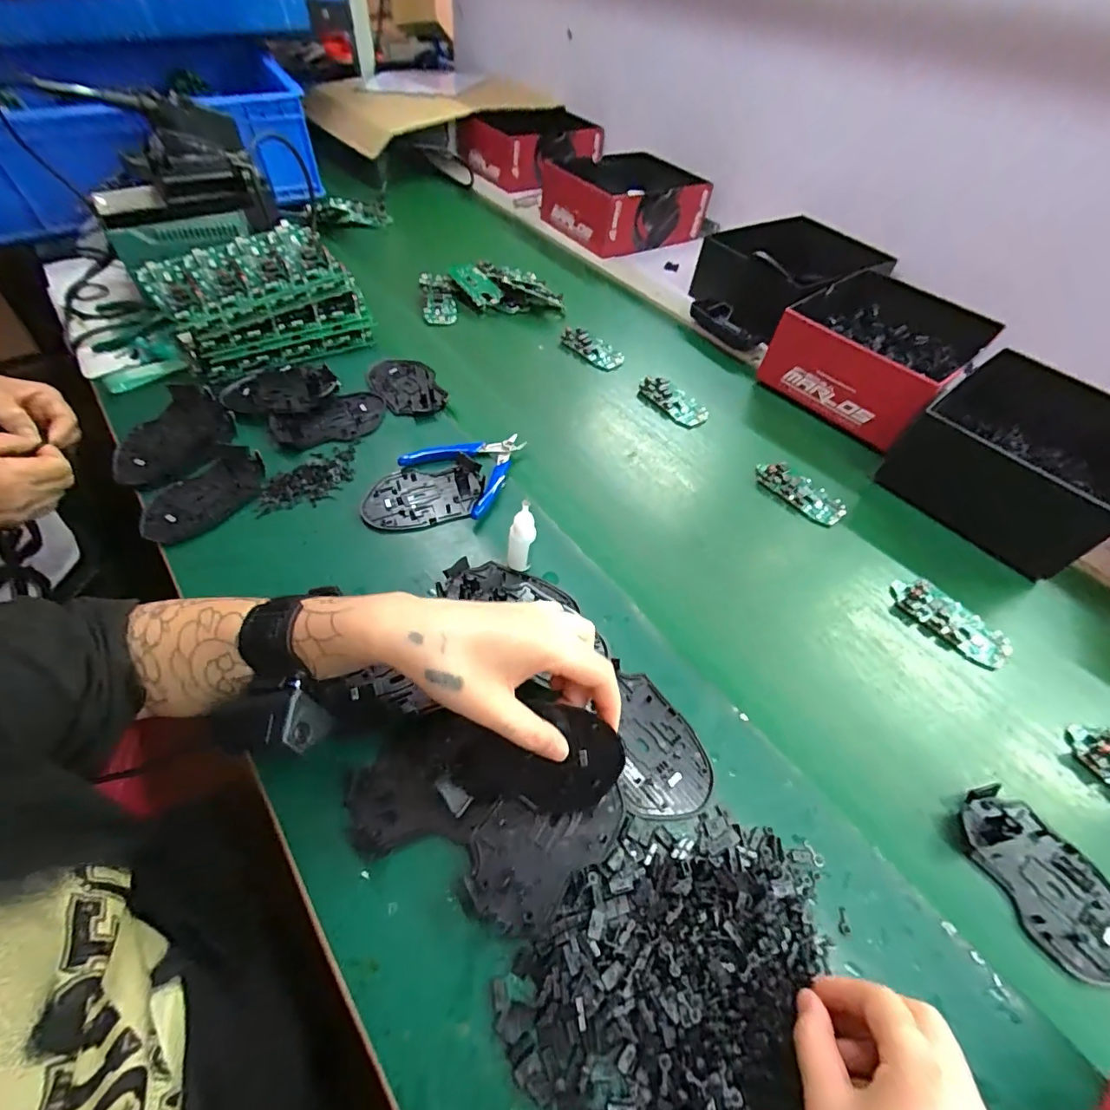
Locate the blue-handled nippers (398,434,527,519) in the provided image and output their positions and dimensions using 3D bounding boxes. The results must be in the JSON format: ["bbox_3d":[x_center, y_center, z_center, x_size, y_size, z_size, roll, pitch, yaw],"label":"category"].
[{"bbox_3d":[-0.080,-0.097,0.514,0.111,0.017,0.113,36,58,20],"label":"blue-handled nippers"}]

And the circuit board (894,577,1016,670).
[{"bbox_3d":[0.352,0.059,0.449,0.043,0.011,0.099,-35,63,-27],"label":"circuit board"}]

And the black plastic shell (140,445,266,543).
[{"bbox_3d":[-0.328,-0.058,0.471,0.071,0.015,0.115,30,56,17],"label":"black plastic shell"}]

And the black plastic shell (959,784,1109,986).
[{"bbox_3d":[0.323,0.213,0.328,0.074,0.010,0.111,-27,60,-23],"label":"black plastic shell"}]

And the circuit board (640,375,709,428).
[{"bbox_3d":[0.148,-0.190,0.620,0.044,0.017,0.090,-30,61,-25],"label":"circuit board"}]

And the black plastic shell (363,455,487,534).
[{"bbox_3d":[-0.126,-0.058,0.486,0.114,0.012,0.073,-15,56,-15],"label":"black plastic shell"}]

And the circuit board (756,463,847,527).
[{"bbox_3d":[0.260,-0.068,0.535,0.095,0.017,0.043,39,59,22],"label":"circuit board"}]

